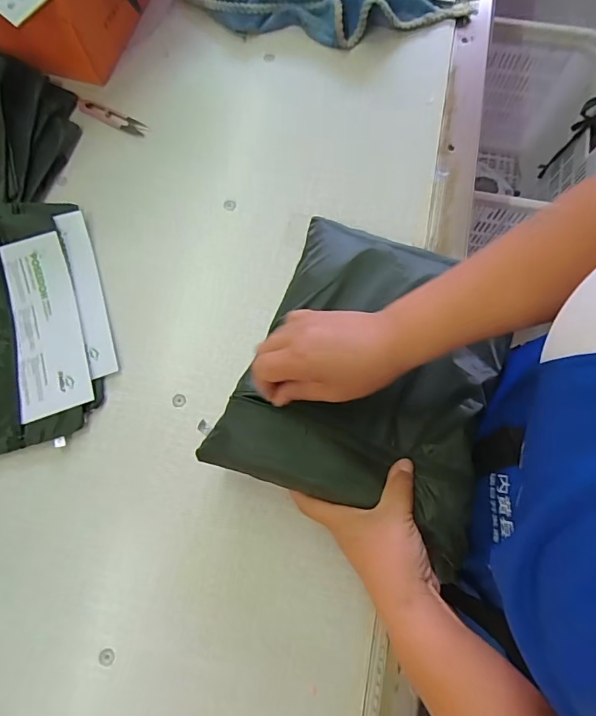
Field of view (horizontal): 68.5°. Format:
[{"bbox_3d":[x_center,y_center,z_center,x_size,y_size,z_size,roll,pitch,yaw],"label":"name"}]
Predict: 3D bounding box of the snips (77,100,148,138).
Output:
[{"bbox_3d":[-0.247,-0.320,0.580,0.102,0.004,0.019,25,75,8],"label":"snips"}]

